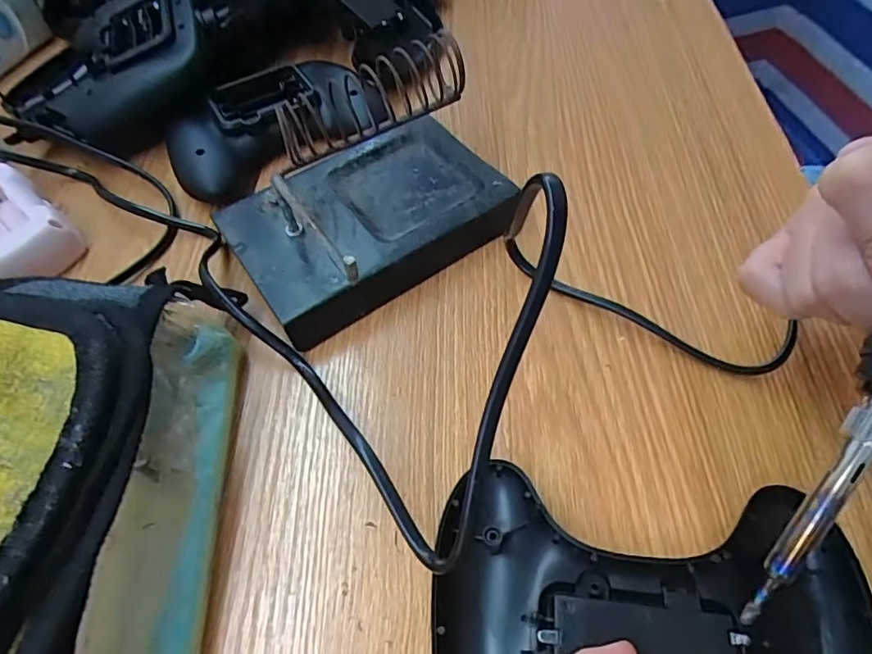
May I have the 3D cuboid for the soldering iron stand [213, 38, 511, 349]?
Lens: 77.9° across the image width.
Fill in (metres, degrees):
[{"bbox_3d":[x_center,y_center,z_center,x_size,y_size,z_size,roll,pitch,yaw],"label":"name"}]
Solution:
[{"bbox_3d":[-0.034,-0.064,0.252,0.128,0.055,0.103,-28,58,-14],"label":"soldering iron stand"}]

